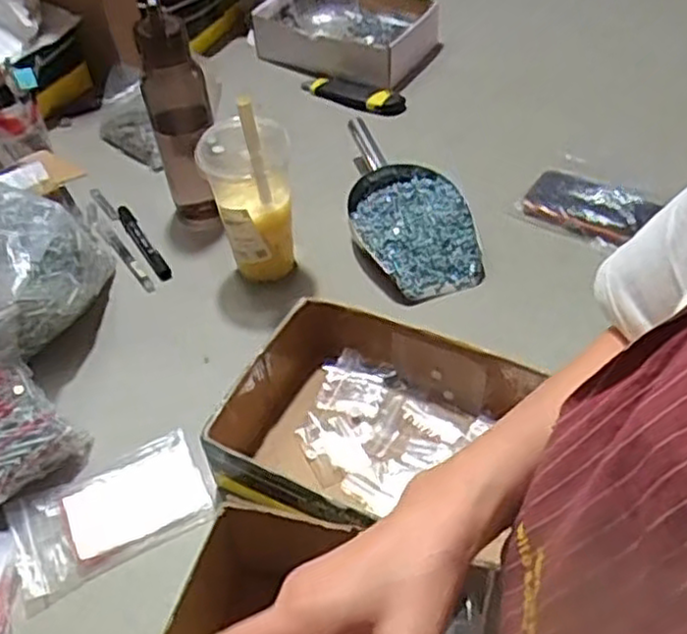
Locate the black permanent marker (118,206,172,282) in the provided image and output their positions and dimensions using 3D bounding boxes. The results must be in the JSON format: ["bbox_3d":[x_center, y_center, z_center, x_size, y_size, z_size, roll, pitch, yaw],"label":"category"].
[{"bbox_3d":[-0.231,-0.090,0.840,0.017,0.012,0.149,-26,51,-19],"label":"black permanent marker"}]

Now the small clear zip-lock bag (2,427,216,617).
[{"bbox_3d":[-0.192,0.160,0.607,0.153,0.020,0.087,-25,51,-18],"label":"small clear zip-lock bag"}]

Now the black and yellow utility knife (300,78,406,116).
[{"bbox_3d":[0.011,-0.310,1.025,0.150,0.023,0.054,20,52,21],"label":"black and yellow utility knife"}]

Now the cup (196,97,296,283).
[{"bbox_3d":[-0.095,-0.130,0.737,0.080,0.214,0.081,-2,47,2],"label":"cup"}]

